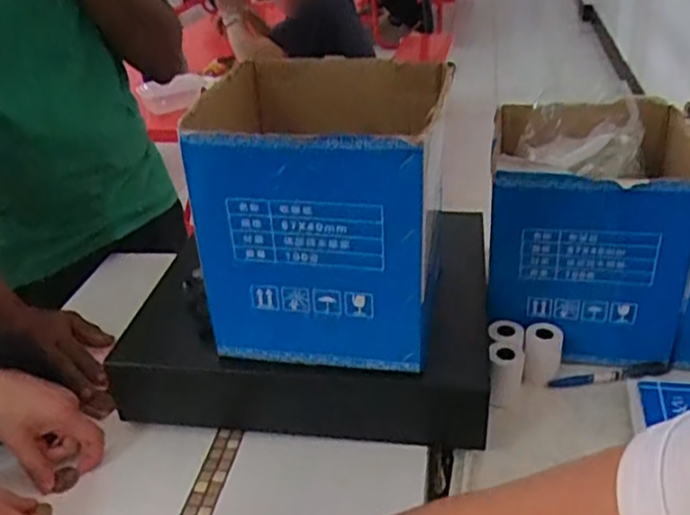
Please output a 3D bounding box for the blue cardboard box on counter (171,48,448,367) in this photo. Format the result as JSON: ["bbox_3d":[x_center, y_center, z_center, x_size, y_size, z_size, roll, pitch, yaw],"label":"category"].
[{"bbox_3d":[-0.009,-0.047,0.629,0.199,0.215,0.201,3,31,14],"label":"blue cardboard box on counter"}]

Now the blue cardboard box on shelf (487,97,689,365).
[{"bbox_3d":[0.253,-0.022,0.710,0.186,0.239,0.158,3,32,14],"label":"blue cardboard box on shelf"}]

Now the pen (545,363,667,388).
[{"bbox_3d":[0.271,0.120,0.692,0.123,0.015,0.016,-5,31,1],"label":"pen"}]

